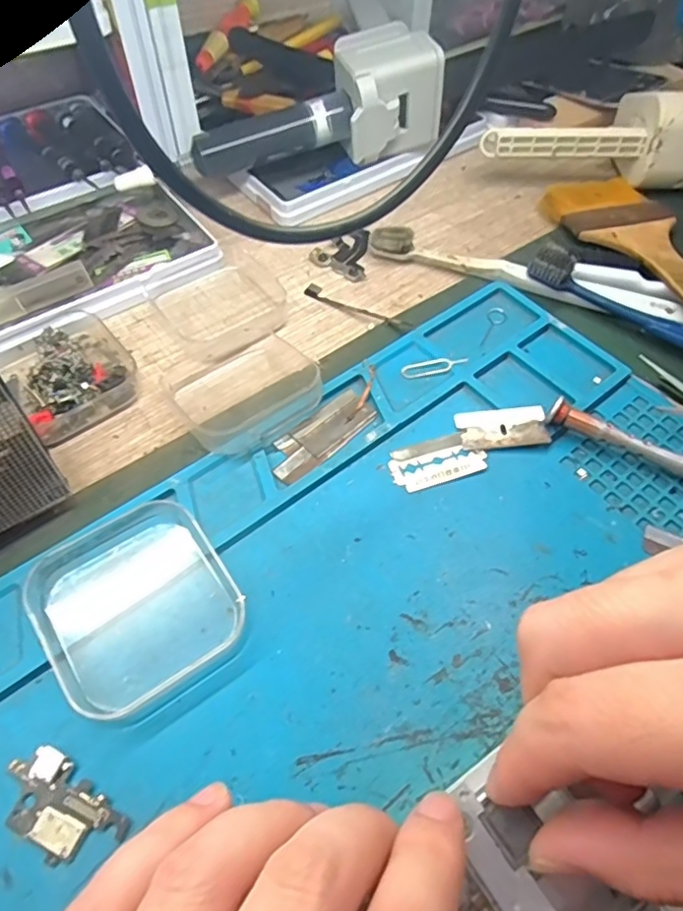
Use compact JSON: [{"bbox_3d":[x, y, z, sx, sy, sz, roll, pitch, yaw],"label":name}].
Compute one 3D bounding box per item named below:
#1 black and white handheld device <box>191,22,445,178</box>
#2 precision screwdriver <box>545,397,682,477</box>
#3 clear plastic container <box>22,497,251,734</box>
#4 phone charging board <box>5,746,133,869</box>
[{"bbox_3d":[-0.012,-0.199,0.348,0.148,0.071,0.062,-33,63,-21],"label":"black and white handheld device"},{"bbox_3d":[0.145,0.003,0.247,0.114,0.014,0.008,24,59,15],"label":"precision screwdriver"},{"bbox_3d":[-0.072,0.054,0.206,0.064,0.021,0.064,-31,62,-20],"label":"clear plastic container"},{"bbox_3d":[-0.087,0.109,0.177,0.041,0.004,0.022,30,61,18],"label":"phone charging board"}]

